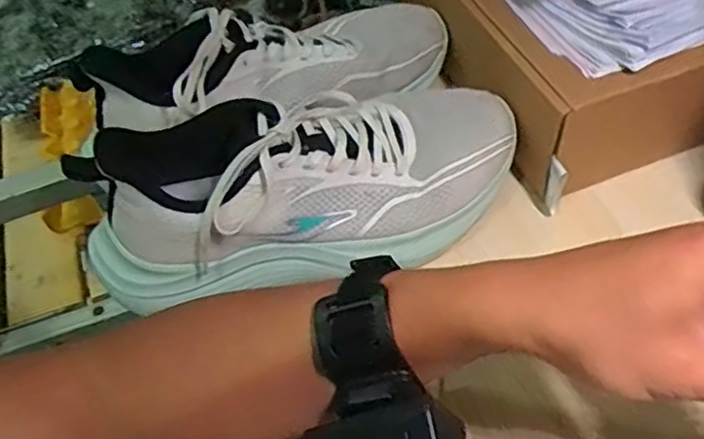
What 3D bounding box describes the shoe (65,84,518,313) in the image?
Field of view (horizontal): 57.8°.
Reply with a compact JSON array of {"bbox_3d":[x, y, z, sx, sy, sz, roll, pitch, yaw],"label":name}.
[{"bbox_3d":[-0.026,-0.028,0.398,0.273,0.097,0.096,-16,52,-6],"label":"shoe"}]

